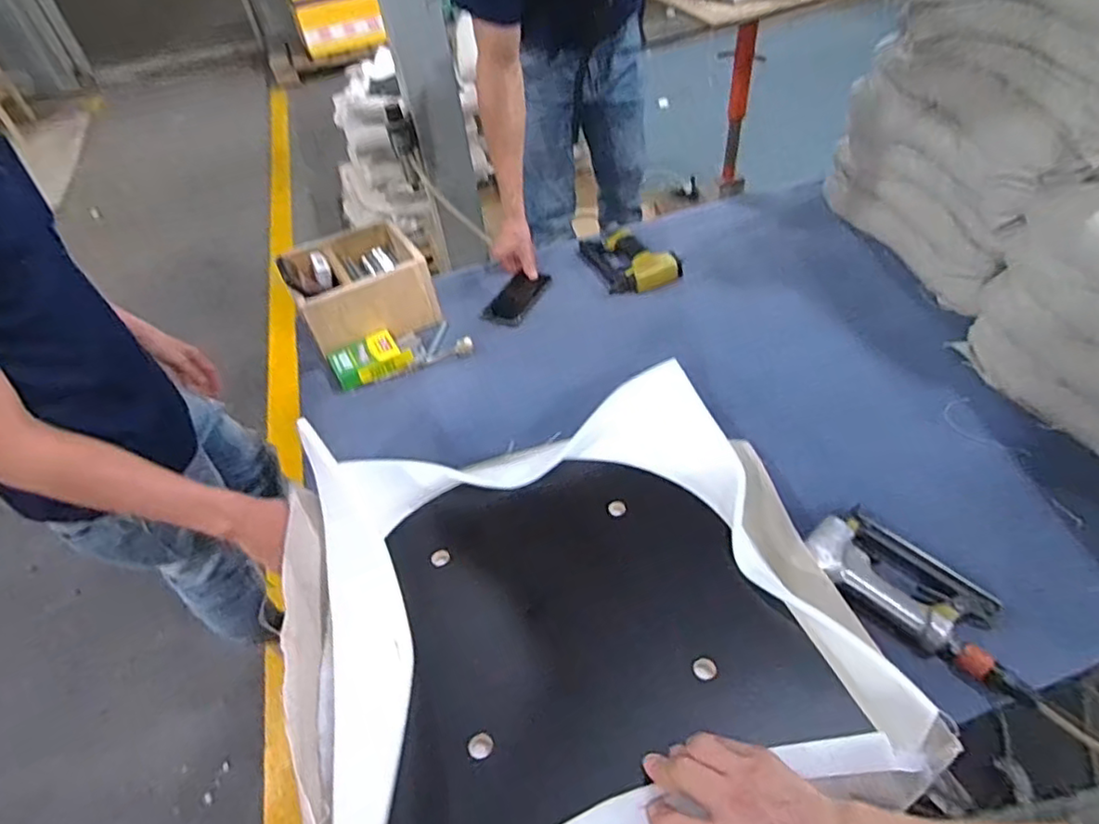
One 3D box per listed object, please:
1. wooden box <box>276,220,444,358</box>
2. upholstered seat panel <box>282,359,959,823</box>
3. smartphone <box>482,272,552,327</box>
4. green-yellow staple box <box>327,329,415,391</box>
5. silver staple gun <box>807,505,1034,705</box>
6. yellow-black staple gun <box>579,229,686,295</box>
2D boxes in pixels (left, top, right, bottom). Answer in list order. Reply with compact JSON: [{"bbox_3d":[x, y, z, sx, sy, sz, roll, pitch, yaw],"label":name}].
[{"bbox_3d":[-0.342,-0.221,1.107,0.223,0.129,0.198,-27,51,-17],"label":"wooden box"},{"bbox_3d":[0.024,0.198,0.635,0.567,0.126,0.555,-19,49,-10],"label":"upholstered seat panel"},{"bbox_3d":[-0.063,-0.216,1.156,0.078,0.006,0.152,16,52,20],"label":"smartphone"},{"bbox_3d":[-0.307,-0.090,1.047,0.132,0.032,0.082,-26,50,-16],"label":"green-yellow staple box"},{"bbox_3d":[0.420,0.205,0.697,0.248,0.040,0.124,31,58,30],"label":"silver staple gun"},{"bbox_3d":[0.152,-0.305,1.180,0.143,0.038,0.204,-18,49,-10],"label":"yellow-black staple gun"}]

